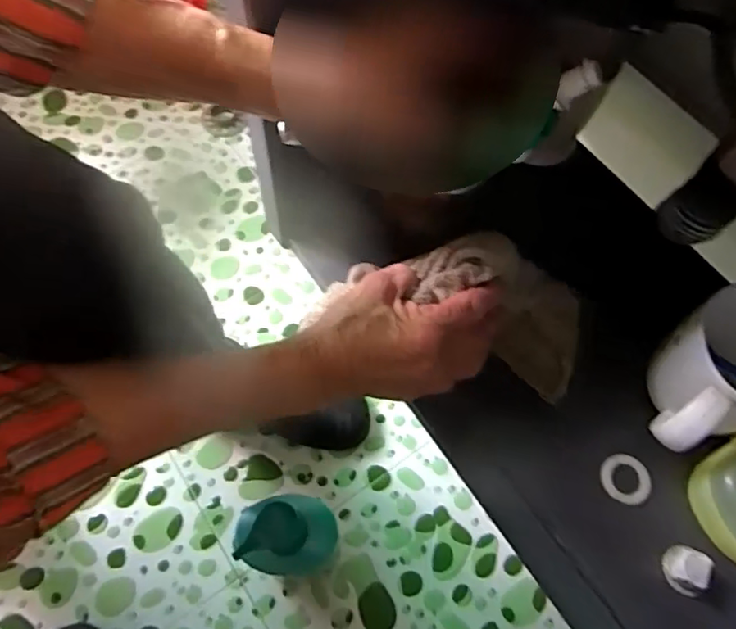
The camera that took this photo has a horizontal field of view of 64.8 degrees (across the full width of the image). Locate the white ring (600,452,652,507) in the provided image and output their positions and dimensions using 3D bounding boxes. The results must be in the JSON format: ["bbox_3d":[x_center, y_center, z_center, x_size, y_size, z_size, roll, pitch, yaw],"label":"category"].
[{"bbox_3d":[0.183,0.117,0.412,0.036,0.005,0.033,13,64,3],"label":"white ring"}]

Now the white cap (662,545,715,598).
[{"bbox_3d":[0.209,0.168,0.381,0.024,0.021,0.027,16,65,5],"label":"white cap"}]

